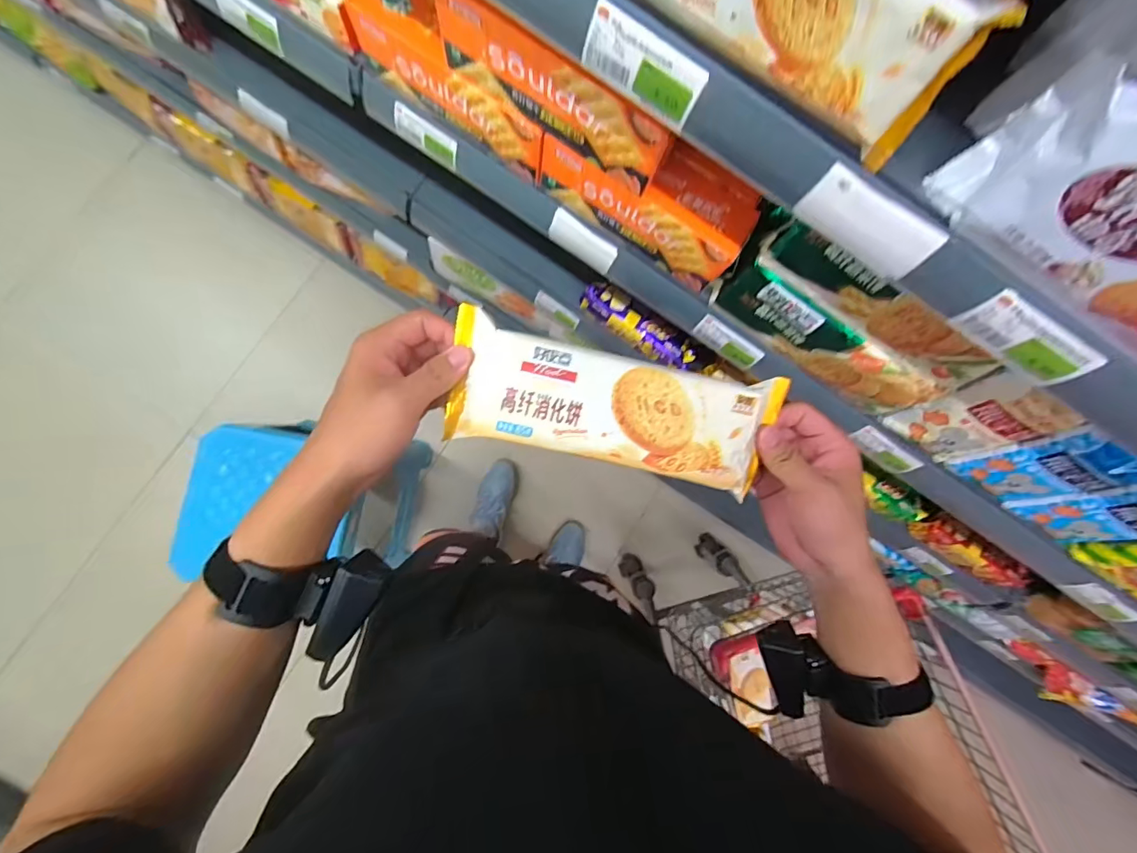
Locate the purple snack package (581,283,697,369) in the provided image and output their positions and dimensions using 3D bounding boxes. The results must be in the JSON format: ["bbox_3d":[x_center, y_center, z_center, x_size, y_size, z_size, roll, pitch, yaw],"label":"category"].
[{"bbox_3d":[0.106,-0.147,0.739,0.193,0.041,0.046,34,83,-2],"label":"purple snack package"}]

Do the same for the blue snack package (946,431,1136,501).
[{"bbox_3d":[0.463,0.042,0.476,0.079,0.120,0.037,30,83,-3],"label":"blue snack package"}]

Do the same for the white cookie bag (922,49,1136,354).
[{"bbox_3d":[0.313,-0.100,0.260,0.197,0.080,0.041,35,83,-2],"label":"white cookie bag"}]

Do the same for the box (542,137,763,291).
[{"bbox_3d":[0.079,-0.234,0.492,0.207,0.084,0.073,30,83,-3],"label":"box"}]

